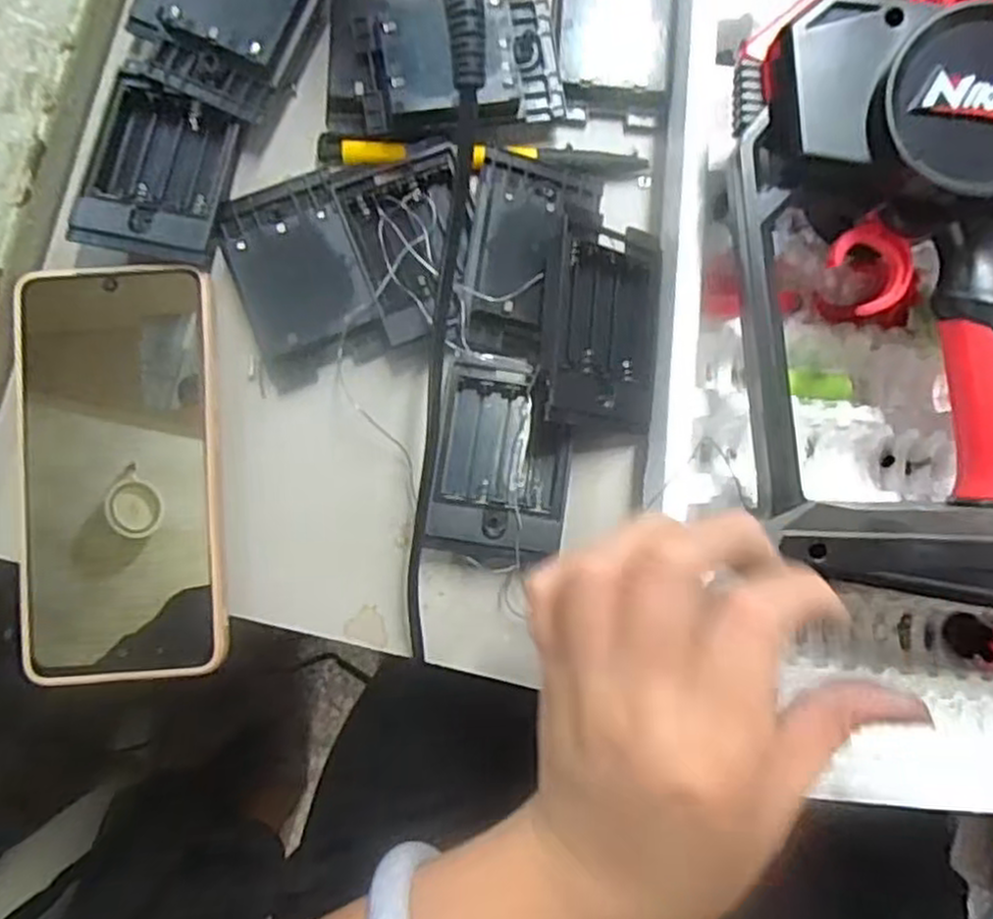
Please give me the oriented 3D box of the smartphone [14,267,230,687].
[{"bbox_3d":[-0.150,0.006,0.299,0.076,0.014,0.160,-3,85,-4],"label":"smartphone"}]

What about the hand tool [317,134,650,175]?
[{"bbox_3d":[-0.005,-0.128,0.316,0.137,0.015,0.016,0,85,-2],"label":"hand tool"}]

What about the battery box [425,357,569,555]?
[{"bbox_3d":[0.002,-0.001,0.308,0.054,0.018,0.078,7,85,-2],"label":"battery box"}]

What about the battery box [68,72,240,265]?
[{"bbox_3d":[-0.136,-0.117,0.307,0.054,0.015,0.072,11,85,-1],"label":"battery box"}]

